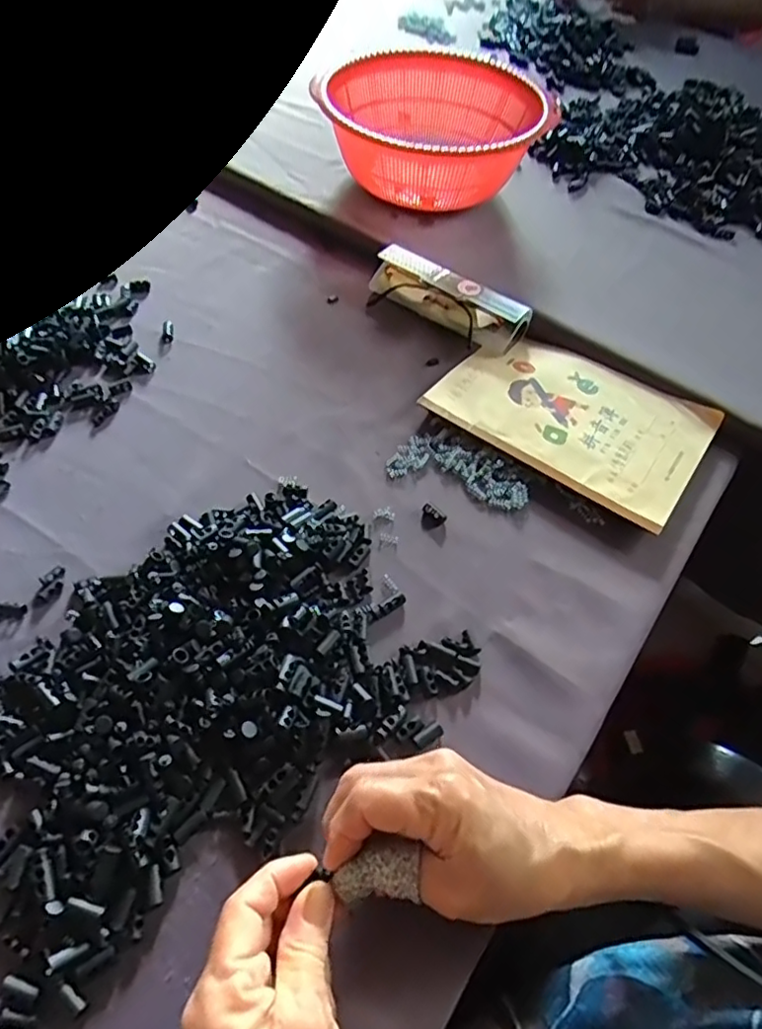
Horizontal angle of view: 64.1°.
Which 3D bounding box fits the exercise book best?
[{"bbox_3d":[0.154,-0.080,0.495,0.201,0.015,0.135,32,60,17],"label":"exercise book"}]

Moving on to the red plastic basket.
[{"bbox_3d":[0.066,-0.425,0.669,0.224,0.092,0.191,15,56,7],"label":"red plastic basket"}]

